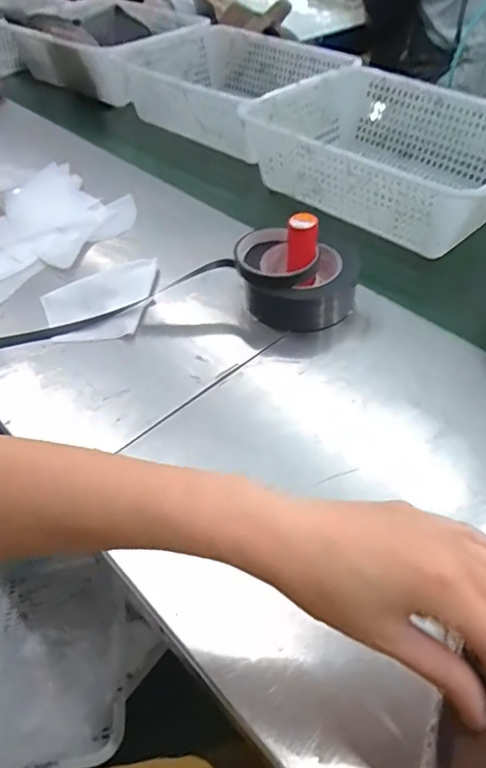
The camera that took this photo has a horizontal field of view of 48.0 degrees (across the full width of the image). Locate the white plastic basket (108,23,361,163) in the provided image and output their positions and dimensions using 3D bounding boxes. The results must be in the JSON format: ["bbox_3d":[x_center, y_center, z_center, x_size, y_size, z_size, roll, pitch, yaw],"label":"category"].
[{"bbox_3d":[-0.016,-0.582,1.041,0.312,0.107,0.434,-31,52,-24],"label":"white plastic basket"}]

